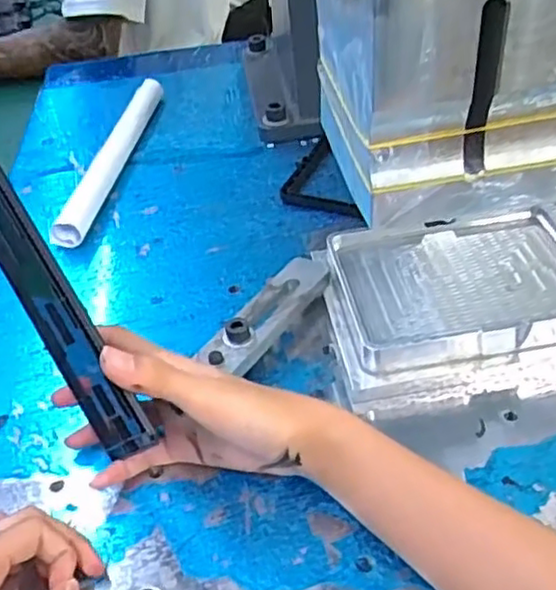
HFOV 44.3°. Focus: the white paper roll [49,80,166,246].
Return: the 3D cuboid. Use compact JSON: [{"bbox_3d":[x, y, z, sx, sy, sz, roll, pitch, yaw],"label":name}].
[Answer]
[{"bbox_3d":[-0.167,-0.143,0.697,0.027,0.025,0.296,2,41,8],"label":"white paper roll"}]

